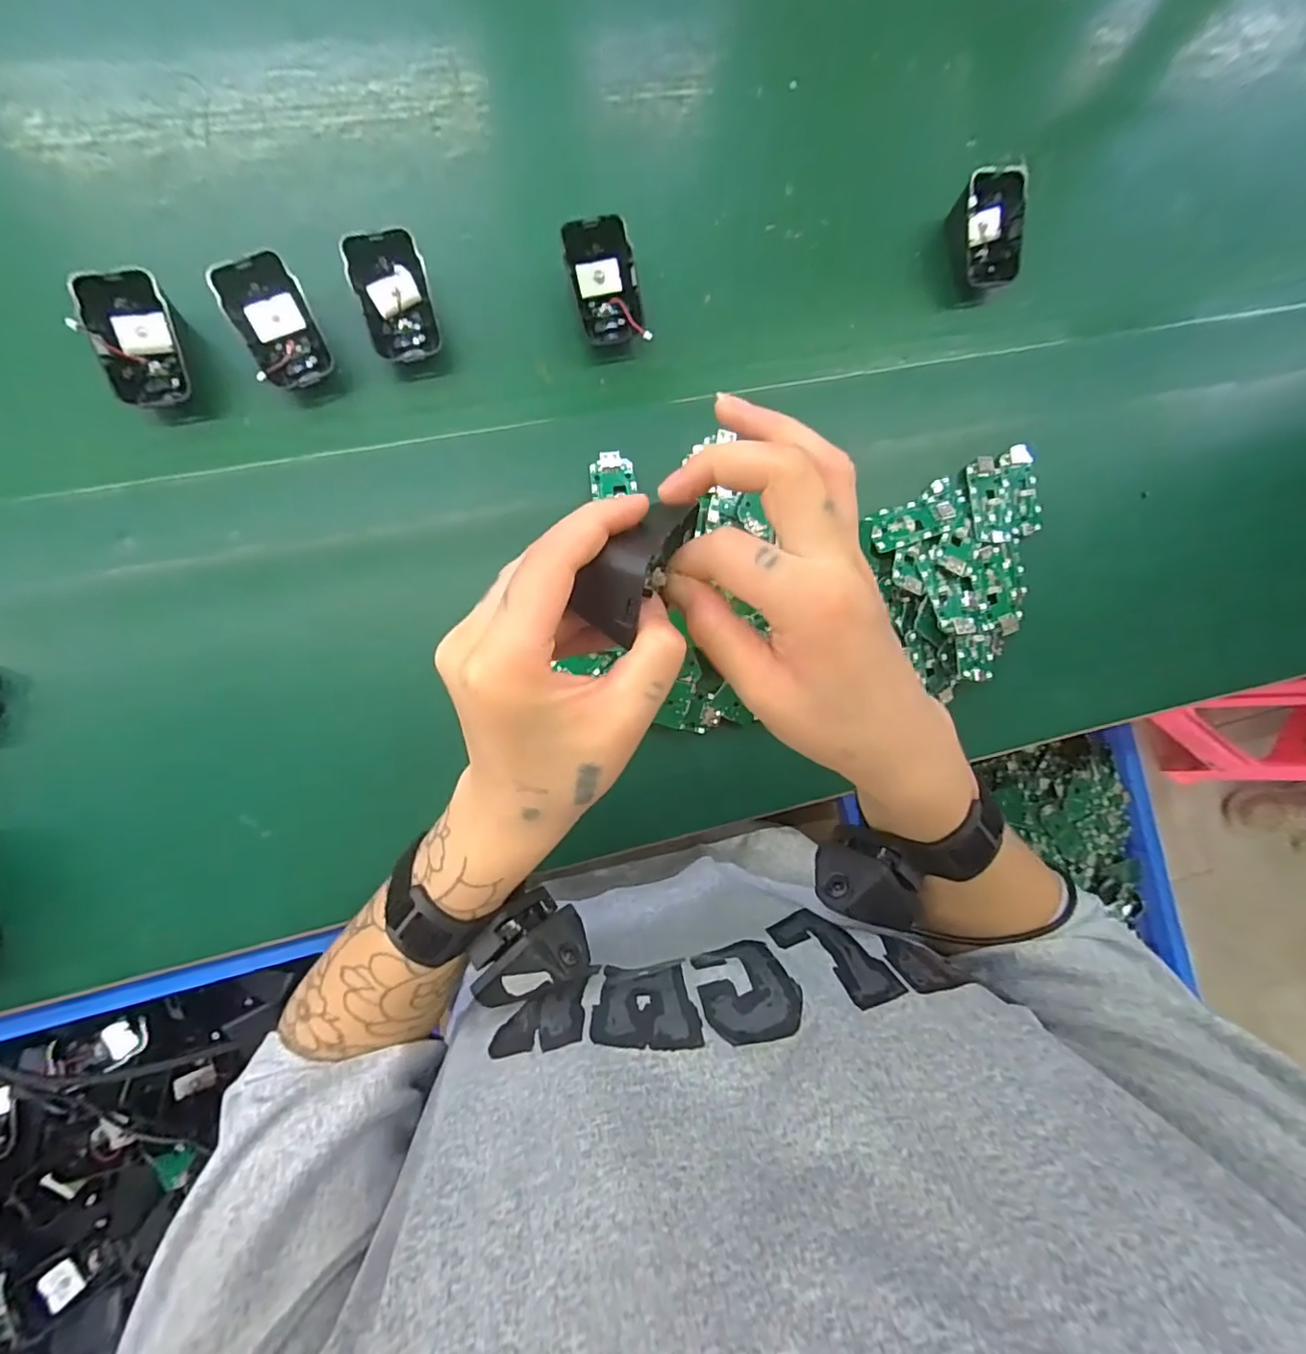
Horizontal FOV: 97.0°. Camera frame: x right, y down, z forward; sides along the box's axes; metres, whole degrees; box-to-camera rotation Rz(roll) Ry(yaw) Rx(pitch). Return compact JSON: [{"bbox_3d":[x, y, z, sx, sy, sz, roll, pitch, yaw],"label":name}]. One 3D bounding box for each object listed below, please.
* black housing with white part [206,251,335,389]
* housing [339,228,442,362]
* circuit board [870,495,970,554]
[{"bbox_3d":[-0.229,-0.214,0.356,0.044,0.041,0.064,-23,92,-6],"label":"black housing with white part"},{"bbox_3d":[-0.161,-0.237,0.361,0.042,0.020,0.069,-18,121,-9],"label":"housing"},{"bbox_3d":[0.193,-0.111,0.416,0.078,0.007,0.026,-18,92,-7],"label":"circuit board"}]

